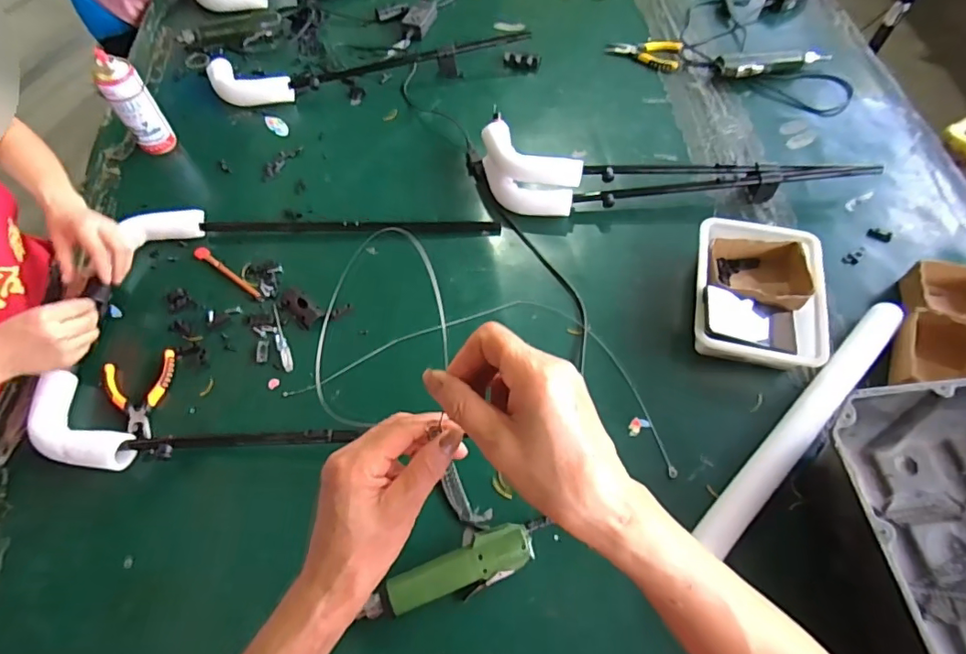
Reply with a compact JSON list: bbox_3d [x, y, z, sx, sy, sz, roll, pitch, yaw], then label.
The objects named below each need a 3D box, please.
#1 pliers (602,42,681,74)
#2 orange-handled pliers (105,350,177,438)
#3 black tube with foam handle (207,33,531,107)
[{"bbox_3d":[0.351,-0.605,1.132,0.157,0.014,0.098,16,61,10],"label":"pliers"},{"bbox_3d":[-0.506,0.092,0.747,0.091,0.018,0.128,3,60,2],"label":"orange-handled pliers"},{"bbox_3d":[-0.233,-0.560,1.090,0.667,0.048,0.133,-12,60,-6],"label":"black tube with foam handle"}]

